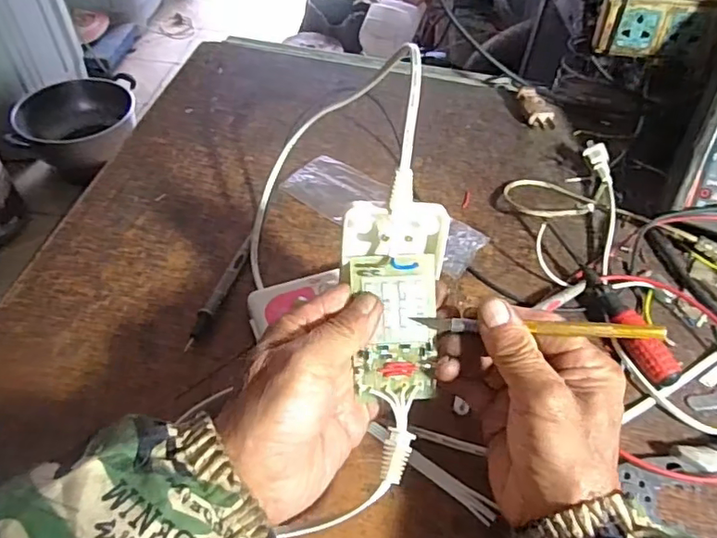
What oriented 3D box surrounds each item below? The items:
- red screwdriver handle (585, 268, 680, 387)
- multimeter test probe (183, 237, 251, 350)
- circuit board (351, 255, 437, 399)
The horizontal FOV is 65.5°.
[{"bbox_3d":[0.198,0.039,0.414,0.020,0.016,0.102,-16,52,-16],"label":"red screwdriver handle"},{"bbox_3d":[-0.103,0.016,0.416,0.011,0.006,0.104,14,50,9],"label":"multimeter test probe"},{"bbox_3d":[0.022,0.034,0.326,0.048,0.004,0.082,-2,92,-8],"label":"circuit board"}]

